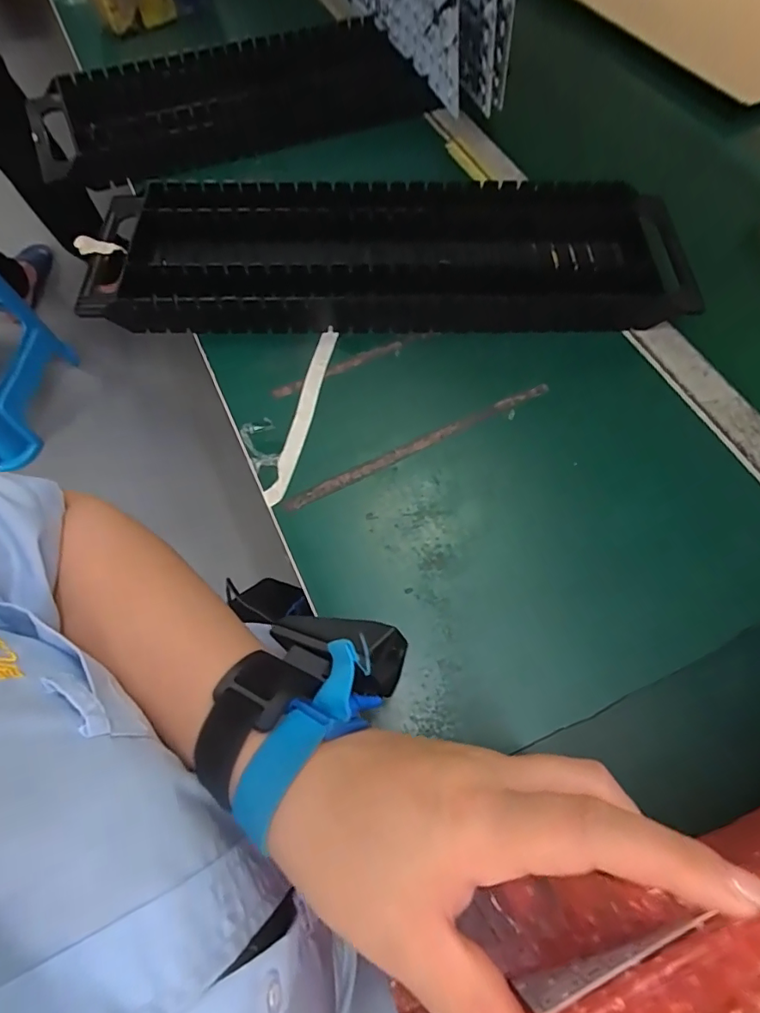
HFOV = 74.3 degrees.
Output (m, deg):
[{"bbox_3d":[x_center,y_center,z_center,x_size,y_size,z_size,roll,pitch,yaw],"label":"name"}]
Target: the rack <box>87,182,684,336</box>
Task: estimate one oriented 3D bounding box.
[{"bbox_3d":[0.004,-0.198,0.397,0.458,0.033,0.150,1,66,1],"label":"rack"}]

